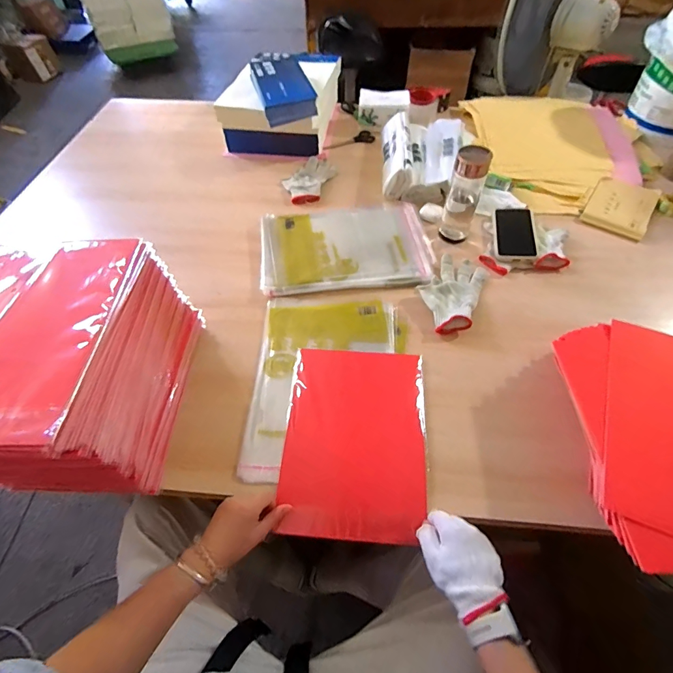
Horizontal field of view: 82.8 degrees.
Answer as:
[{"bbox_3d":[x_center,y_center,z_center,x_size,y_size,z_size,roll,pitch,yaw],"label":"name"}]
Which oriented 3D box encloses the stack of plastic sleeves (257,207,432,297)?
[{"bbox_3d":[0.017,-0.202,0.835,0.351,0.025,0.257,-5,54,-2],"label":"stack of plastic sleeves"}]

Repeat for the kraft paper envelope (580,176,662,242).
[{"bbox_3d":[0.663,-0.302,0.892,0.131,0.020,0.189,29,60,20],"label":"kraft paper envelope"}]

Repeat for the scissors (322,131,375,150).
[{"bbox_3d":[0.031,-0.562,1.101,0.157,0.016,0.050,-18,56,-11],"label":"scissors"}]

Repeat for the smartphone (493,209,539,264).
[{"bbox_3d":[0.386,-0.222,0.828,0.082,0.011,0.167,1,56,15],"label":"smartphone"}]

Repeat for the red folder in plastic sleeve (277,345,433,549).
[{"bbox_3d":[0.031,0.149,0.587,0.210,0.017,0.286,3,57,3],"label":"red folder in plastic sleeve"}]

